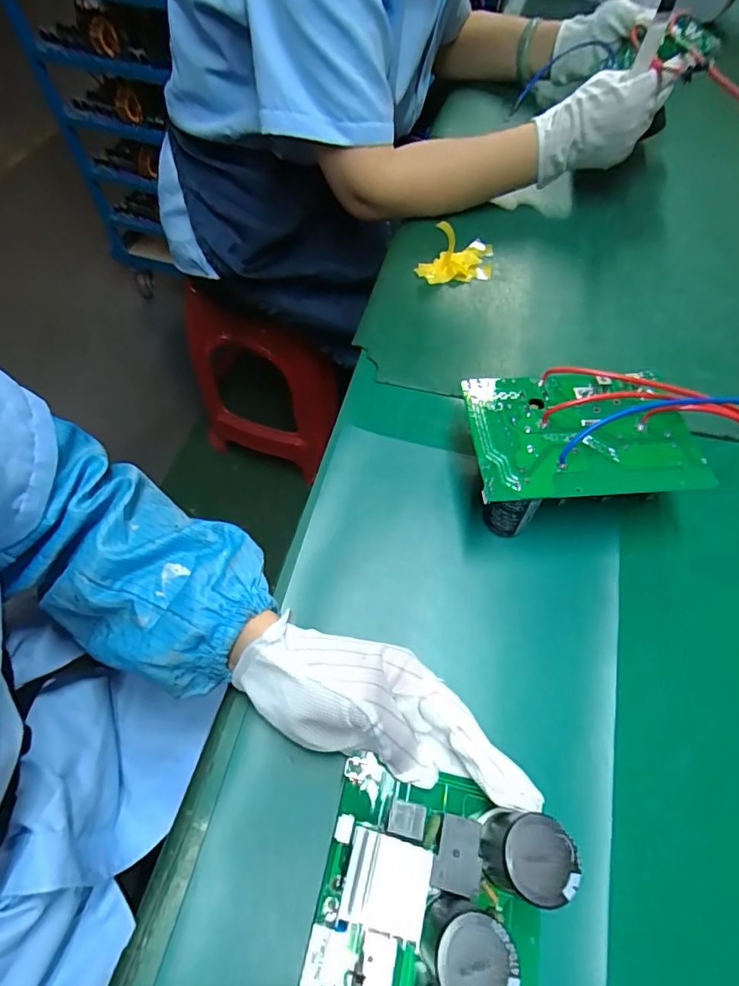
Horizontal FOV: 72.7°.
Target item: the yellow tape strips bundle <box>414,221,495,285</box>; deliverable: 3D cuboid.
[{"bbox_3d":[0.090,-0.249,0.520,0.080,0.033,0.049,-1,60,-2],"label":"yellow tape strips bundle"}]

